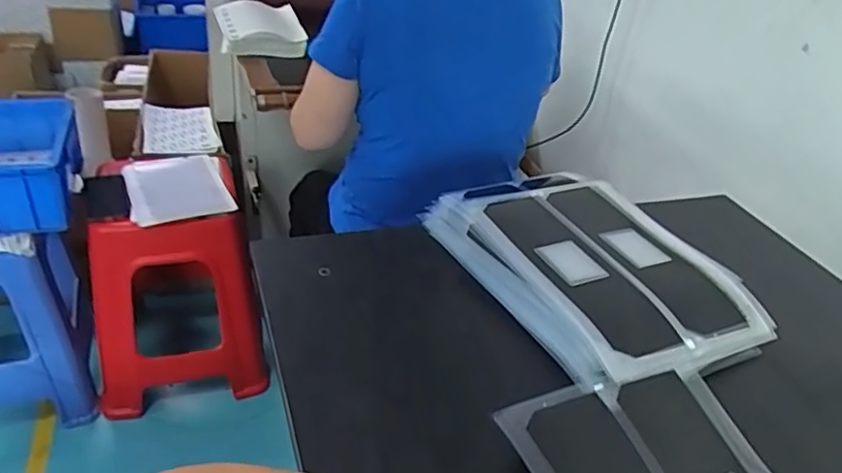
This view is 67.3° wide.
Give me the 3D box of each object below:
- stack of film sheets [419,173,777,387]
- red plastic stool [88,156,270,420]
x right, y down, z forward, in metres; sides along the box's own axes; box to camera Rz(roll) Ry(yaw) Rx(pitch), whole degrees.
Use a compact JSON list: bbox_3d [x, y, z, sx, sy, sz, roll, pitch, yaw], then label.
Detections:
[{"bbox_3d":[0.189,0.030,0.715,0.268,0.043,0.333,-11,39,-26],"label":"stack of film sheets"},{"bbox_3d":[-0.556,0.095,1.470,0.345,0.478,0.340,-3,36,-16],"label":"red plastic stool"}]

